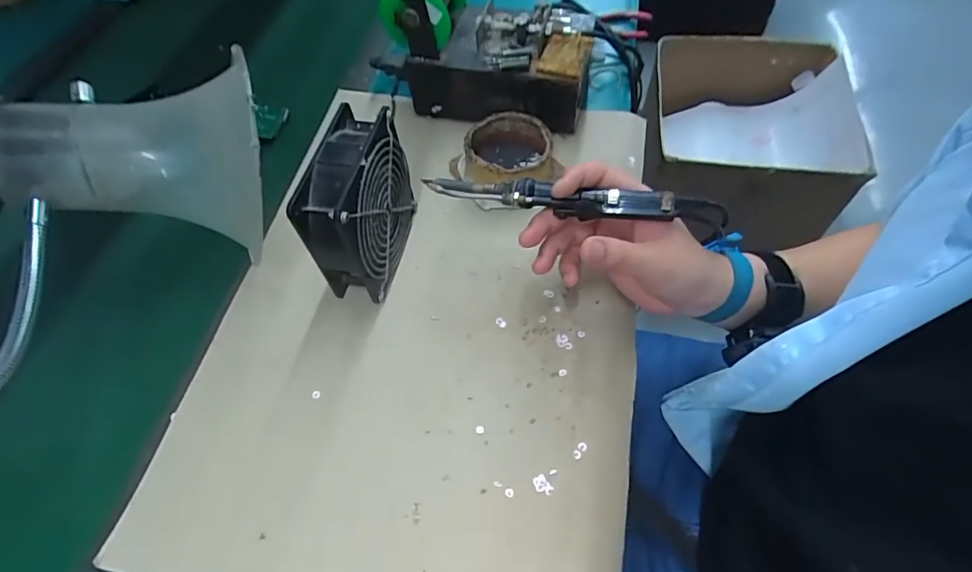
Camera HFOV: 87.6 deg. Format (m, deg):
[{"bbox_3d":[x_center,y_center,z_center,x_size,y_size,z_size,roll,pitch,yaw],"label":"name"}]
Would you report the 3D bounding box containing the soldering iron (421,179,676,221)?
[{"bbox_3d":[0.043,-0.068,0.377,0.182,0.019,0.020,7,59,14],"label":"soldering iron"}]

